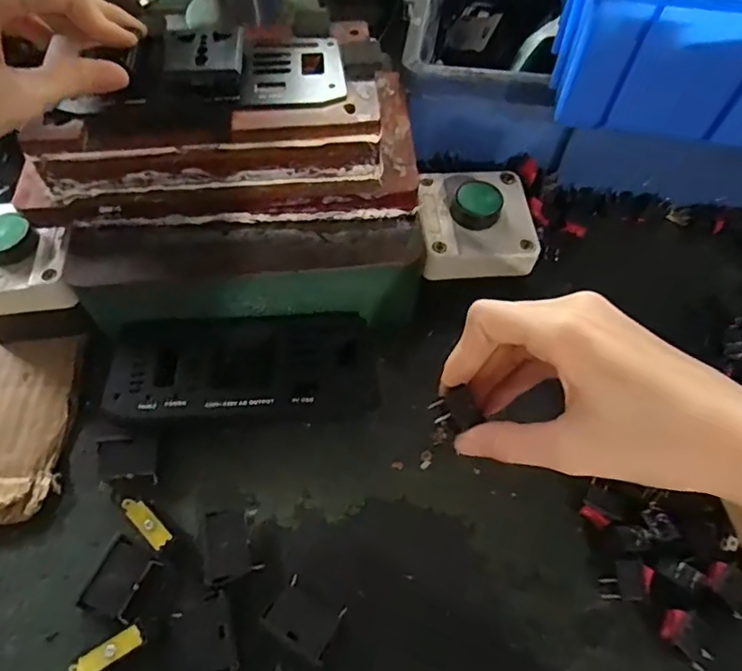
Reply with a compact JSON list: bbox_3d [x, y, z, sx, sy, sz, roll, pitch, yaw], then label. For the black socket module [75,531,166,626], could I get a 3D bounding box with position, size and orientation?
[{"bbox_3d":[-0.122,0.120,0.276,0.025,0.013,0.034,20,63,11],"label":"black socket module"}]

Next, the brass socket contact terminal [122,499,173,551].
[{"bbox_3d":[-0.111,0.092,0.277,0.029,0.006,0.010,45,70,5],"label":"brass socket contact terminal"}]

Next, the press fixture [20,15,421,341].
[{"bbox_3d":[-0.081,-0.086,0.324,0.211,0.115,0.146,-1,61,-1],"label":"press fixture"}]

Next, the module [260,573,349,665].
[{"bbox_3d":[-0.032,0.135,0.267,0.033,0.007,0.026,26,64,14],"label":"module"}]

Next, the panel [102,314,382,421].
[{"bbox_3d":[-0.071,0.020,0.322,0.147,0.024,0.060,-6,61,-3],"label":"panel"}]

